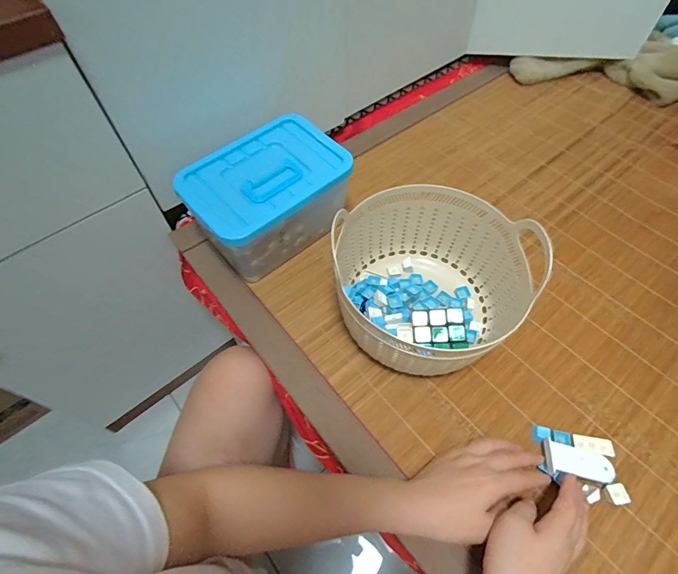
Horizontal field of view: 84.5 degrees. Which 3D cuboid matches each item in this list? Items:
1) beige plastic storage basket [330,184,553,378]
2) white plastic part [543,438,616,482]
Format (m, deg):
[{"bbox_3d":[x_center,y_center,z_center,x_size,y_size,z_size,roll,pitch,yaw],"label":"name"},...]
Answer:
[{"bbox_3d":[0.113,-0.014,0.485,0.203,0.139,0.209,-1,57,1],"label":"beige plastic storage basket"},{"bbox_3d":[0.264,0.192,0.409,0.069,0.013,0.035,12,58,3],"label":"white plastic part"}]

